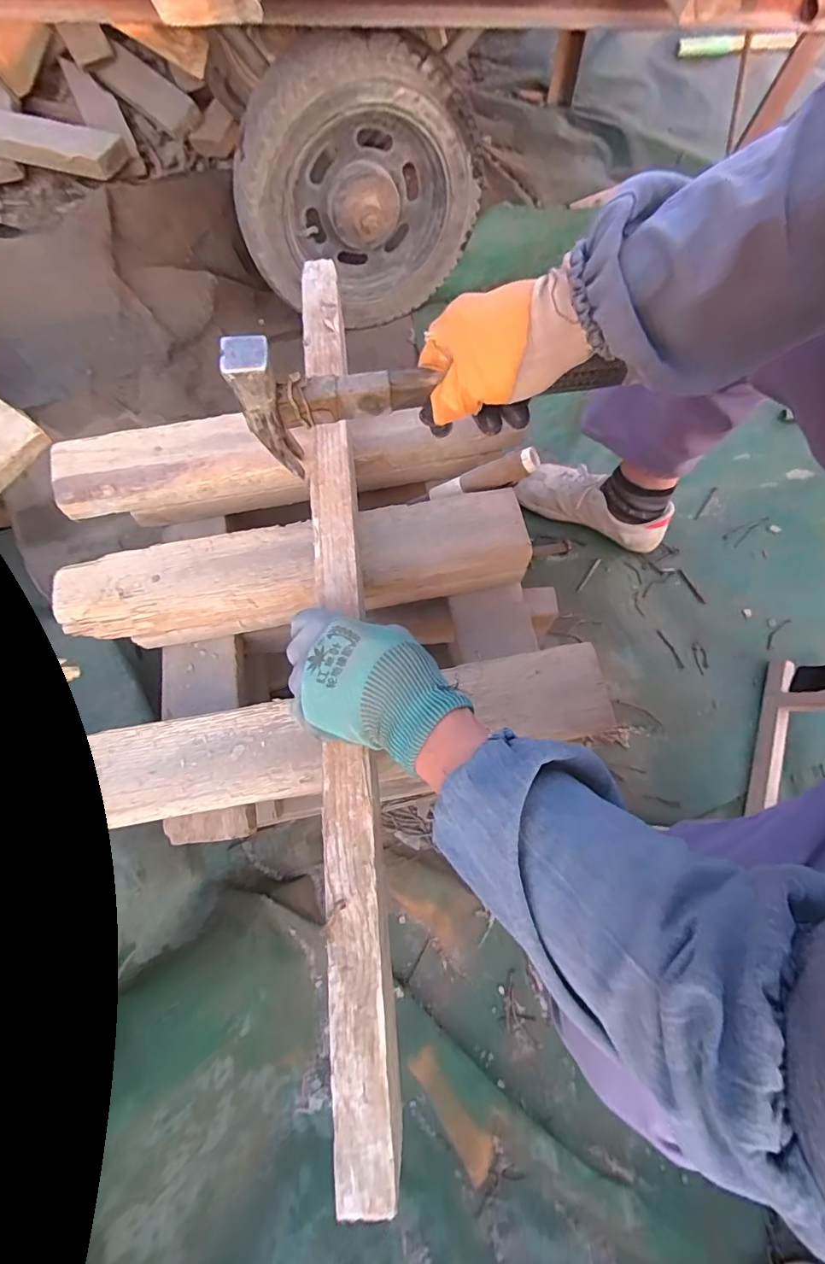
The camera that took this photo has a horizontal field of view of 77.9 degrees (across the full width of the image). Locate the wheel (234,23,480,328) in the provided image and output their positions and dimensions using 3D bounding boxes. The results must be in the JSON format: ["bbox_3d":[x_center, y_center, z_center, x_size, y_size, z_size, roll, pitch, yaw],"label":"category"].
[{"bbox_3d":[-0.081,-0.691,0.817,0.370,0.364,0.084,-15,72,-3],"label":"wheel"}]

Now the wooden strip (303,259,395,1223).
[{"bbox_3d":[-0.059,-0.012,0.413,0.038,0.021,0.751,-6,72,0],"label":"wooden strip"}]

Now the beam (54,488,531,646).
[{"bbox_3d":[-0.124,-0.067,0.568,0.487,0.073,0.091,-11,71,-2],"label":"beam"}]

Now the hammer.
[{"bbox_3d":[0.011,-0.185,0.399,0.281,0.112,0.025,-6,71,-1],"label":"hammer"}]

